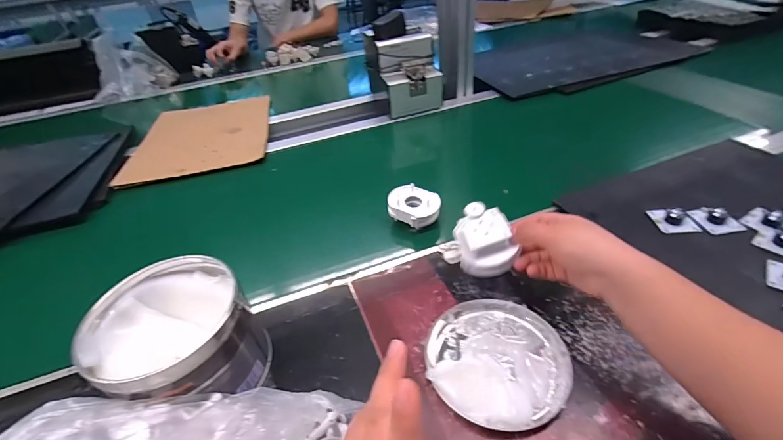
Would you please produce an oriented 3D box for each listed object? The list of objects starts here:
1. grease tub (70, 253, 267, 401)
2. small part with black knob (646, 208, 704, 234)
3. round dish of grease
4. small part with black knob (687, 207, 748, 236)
[{"bbox_3d":[-0.192,0.116,0.347,0.126,0.101,0.122,-4,39,3],"label":"grease tub"},{"bbox_3d":[0.358,-0.003,0.464,0.047,0.021,0.043,-3,39,4],"label":"small part with black knob"},{"bbox_3d":[0.100,0.125,0.349,0.128,0.020,0.126,-4,39,3],"label":"round dish of grease"},{"bbox_3d":[0.403,-0.004,0.458,0.042,0.020,0.046,-7,39,0],"label":"small part with black knob"}]

